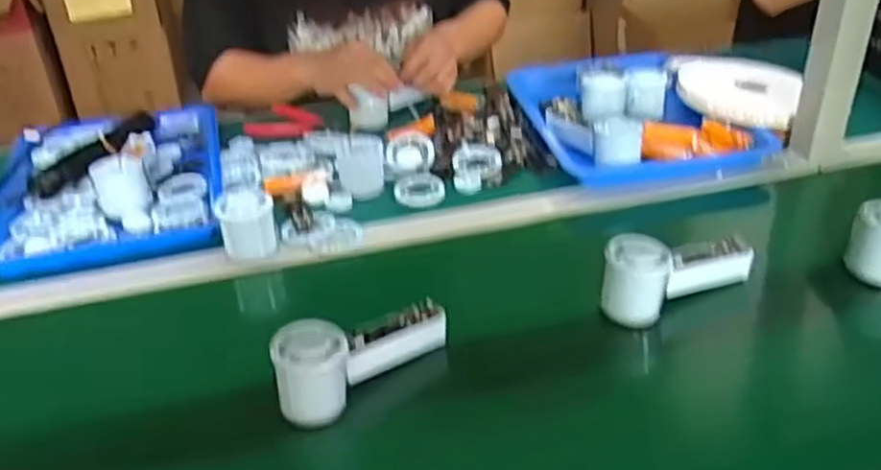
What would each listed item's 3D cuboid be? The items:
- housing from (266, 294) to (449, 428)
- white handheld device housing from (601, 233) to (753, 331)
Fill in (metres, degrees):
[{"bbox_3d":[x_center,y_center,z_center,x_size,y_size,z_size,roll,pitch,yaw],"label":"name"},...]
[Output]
[{"bbox_3d":[-0.060,0.094,0.616,0.153,0.063,0.046,-19,36,-26],"label":"housing"},{"bbox_3d":[0.214,0.030,0.695,0.158,0.064,0.051,-18,36,-24],"label":"white handheld device housing"}]

